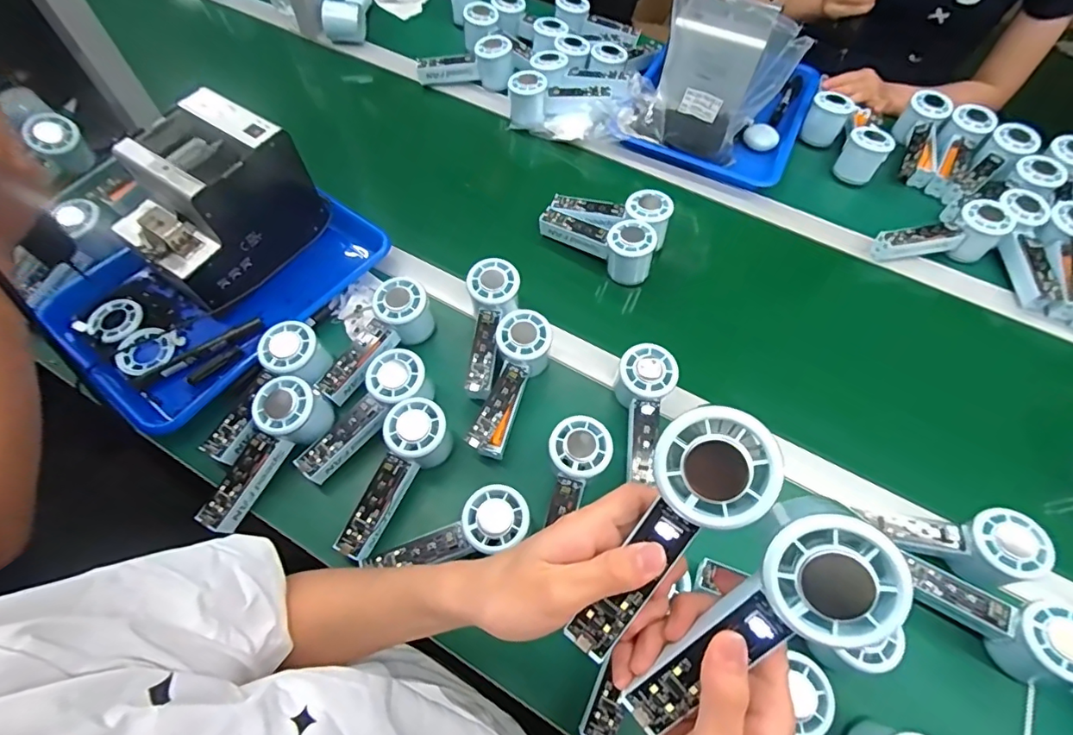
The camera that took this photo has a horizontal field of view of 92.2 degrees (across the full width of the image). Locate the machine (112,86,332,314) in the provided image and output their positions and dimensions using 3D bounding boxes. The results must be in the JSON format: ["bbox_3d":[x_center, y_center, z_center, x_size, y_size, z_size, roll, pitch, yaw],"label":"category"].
[{"bbox_3d":[-0.355,-0.182,0.571,0.130,0.145,0.180,31,65,16],"label":"machine"}]

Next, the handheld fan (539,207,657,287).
[{"bbox_3d":[0.076,-0.162,0.645,0.147,0.066,0.048,33,65,17],"label":"handheld fan"}]

